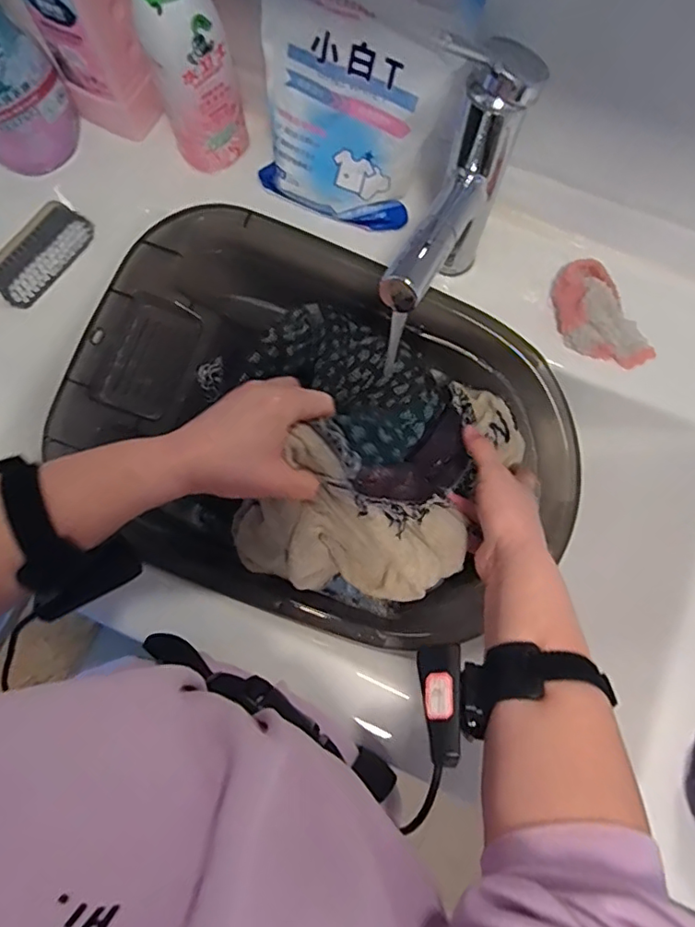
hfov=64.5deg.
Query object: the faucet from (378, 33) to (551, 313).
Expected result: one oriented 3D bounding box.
[{"bbox_3d":[0.074,-0.176,0.427,0.047,0.197,0.174,31,78,7],"label":"faucet"}]

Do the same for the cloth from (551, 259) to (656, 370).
[{"bbox_3d":[0.231,-0.137,0.512,0.070,0.046,0.114,-28,78,-6],"label":"cloth"}]

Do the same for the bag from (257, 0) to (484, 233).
[{"bbox_3d":[0.007,-0.299,0.457,0.174,0.185,0.090,5,76,1],"label":"bag"}]

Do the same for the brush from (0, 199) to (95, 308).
[{"bbox_3d":[-0.331,-0.159,0.513,0.042,0.040,0.214,42,80,9],"label":"brush"}]

